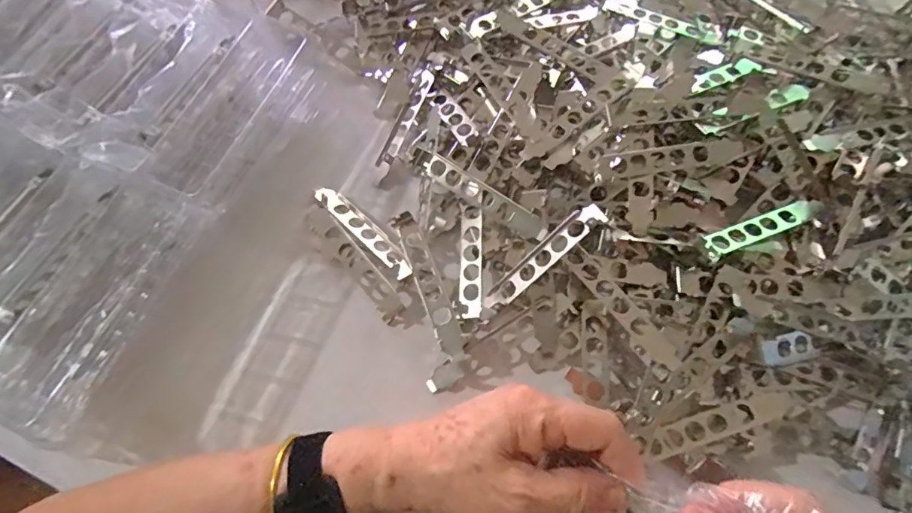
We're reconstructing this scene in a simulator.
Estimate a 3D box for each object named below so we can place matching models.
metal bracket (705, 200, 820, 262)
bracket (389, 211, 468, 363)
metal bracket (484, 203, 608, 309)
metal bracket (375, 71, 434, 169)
[{"bbox_3d":[0.224,-0.022,0.360,0.124,0.011,0.018,-20,69,-21],"label":"metal bracket"},{"bbox_3d":[-0.020,0.023,0.374,0.019,0.023,0.120,-21,70,-8],"label":"bracket"},{"bbox_3d":[0.059,0.002,0.352,0.106,0.016,0.020,-44,72,18],"label":"metal bracket"},{"bbox_3d":[-0.043,-0.121,0.431,0.015,0.016,0.093,23,70,9],"label":"metal bracket"}]

